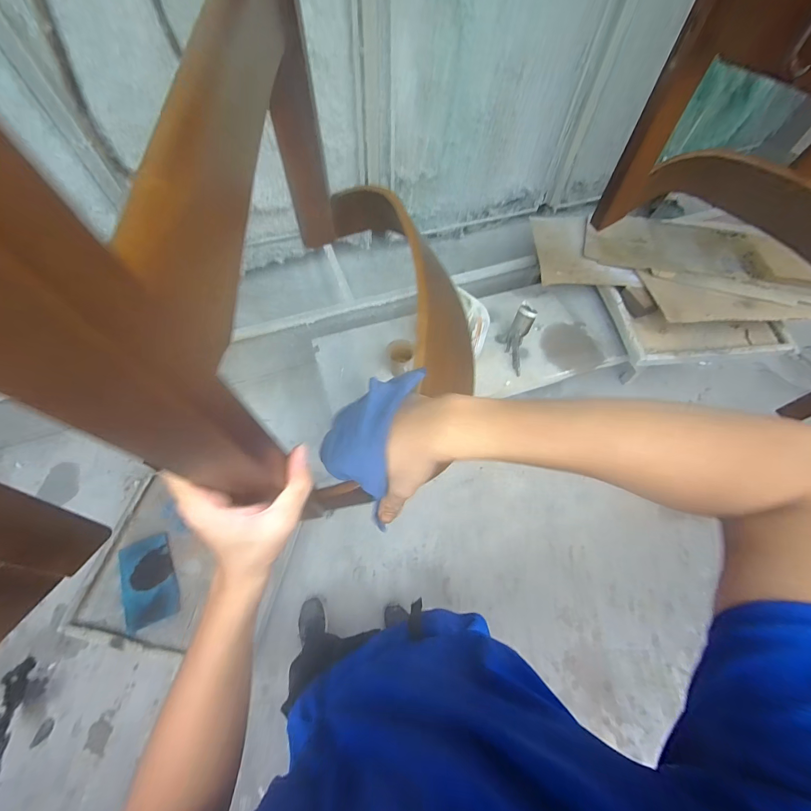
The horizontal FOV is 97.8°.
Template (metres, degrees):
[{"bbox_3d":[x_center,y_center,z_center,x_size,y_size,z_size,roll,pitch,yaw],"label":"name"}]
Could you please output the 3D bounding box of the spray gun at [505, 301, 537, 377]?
[{"bbox_3d":[0.470,-0.279,1.466,0.088,0.058,0.305,12,92,6],"label":"spray gun"}]

